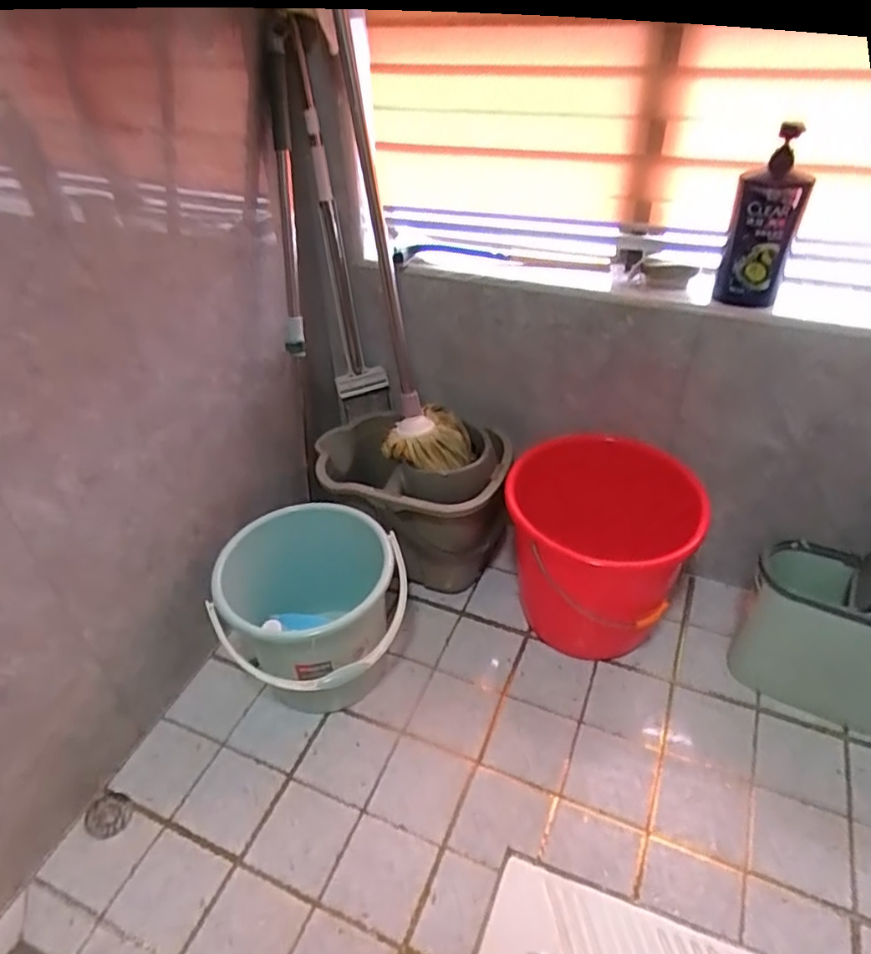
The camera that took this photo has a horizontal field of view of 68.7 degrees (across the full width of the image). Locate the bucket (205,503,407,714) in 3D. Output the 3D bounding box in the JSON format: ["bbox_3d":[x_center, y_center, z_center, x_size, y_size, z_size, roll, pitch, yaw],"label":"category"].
[{"bbox_3d":[-0.226,0.268,1.215,0.347,0.303,0.296,-10,41,-8],"label":"bucket"}]

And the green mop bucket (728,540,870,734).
[{"bbox_3d":[0.705,0.248,1.100,0.305,0.391,0.143,24,47,27],"label":"green mop bucket"}]

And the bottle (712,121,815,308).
[{"bbox_3d":[0.545,-0.421,1.055,0.105,0.272,0.060,15,44,19],"label":"bottle"}]

